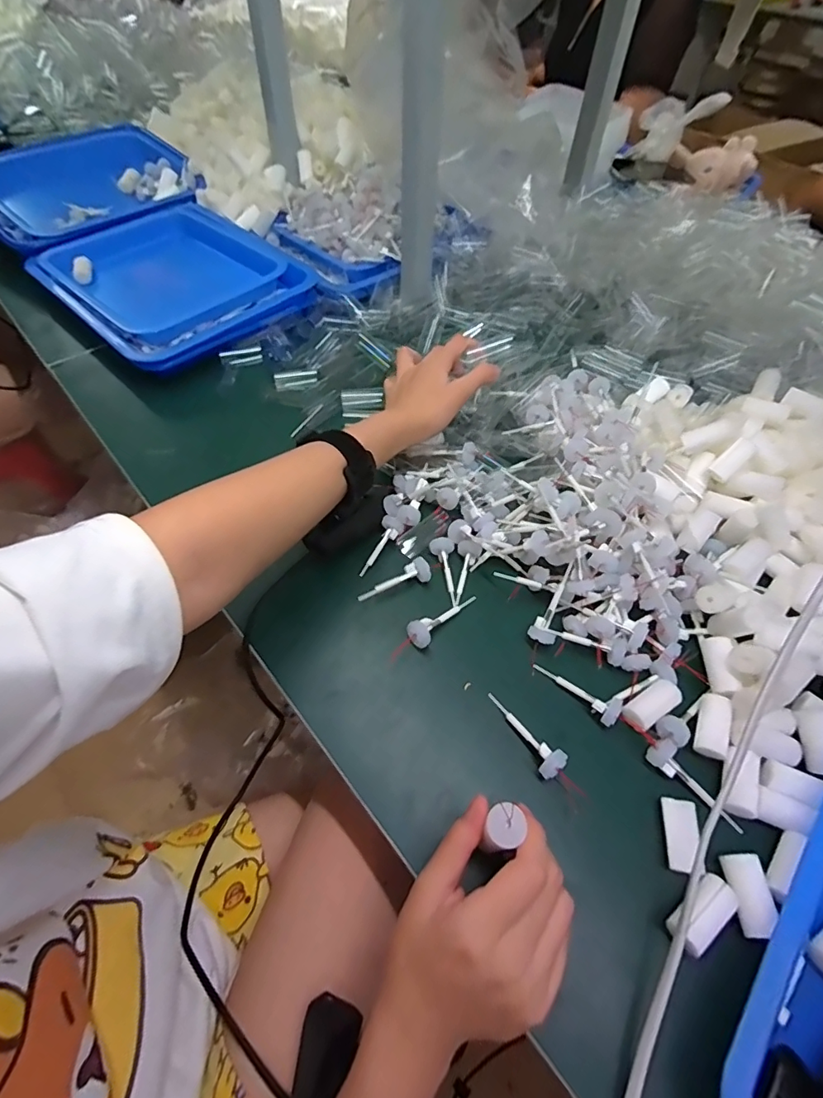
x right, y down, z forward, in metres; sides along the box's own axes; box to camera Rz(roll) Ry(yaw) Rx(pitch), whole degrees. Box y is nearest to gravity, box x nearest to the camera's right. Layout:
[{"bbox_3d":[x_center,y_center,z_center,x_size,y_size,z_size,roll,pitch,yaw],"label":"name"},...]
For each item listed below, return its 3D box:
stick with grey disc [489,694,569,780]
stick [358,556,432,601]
[{"bbox_3d":[0.077,0.129,0.345,0.019,0.019,0.066,-29,47,-21],"label":"stick with grey disc"},{"bbox_3d":[-0.012,0.030,0.408,0.064,0.014,0.018,-29,61,-21],"label":"stick"}]

